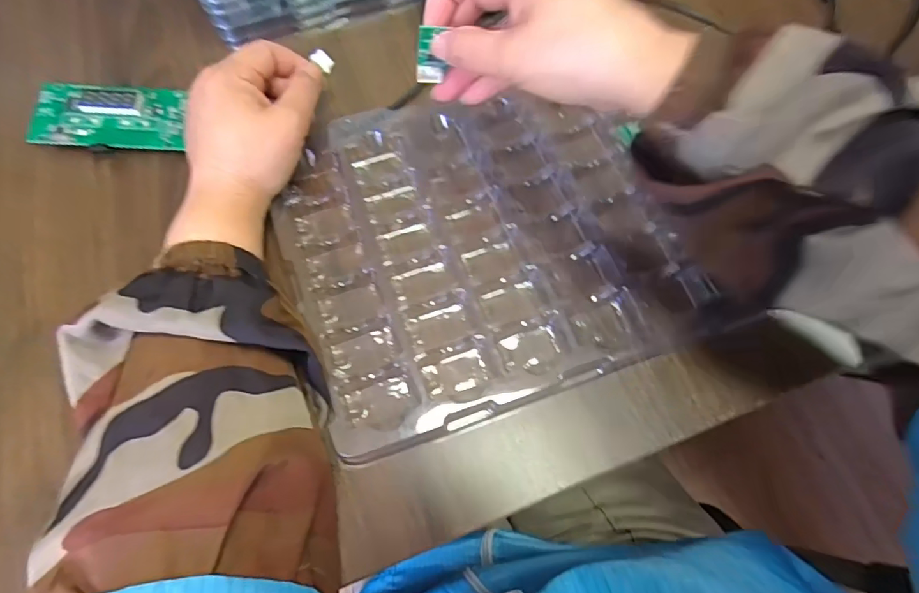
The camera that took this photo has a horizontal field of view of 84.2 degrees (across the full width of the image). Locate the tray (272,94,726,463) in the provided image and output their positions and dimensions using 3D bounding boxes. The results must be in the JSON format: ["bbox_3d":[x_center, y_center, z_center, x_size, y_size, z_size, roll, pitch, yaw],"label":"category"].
[{"bbox_3d":[0.013,-0.037,0.319,0.228,0.025,0.209,-18,70,-9],"label":"tray"}]

